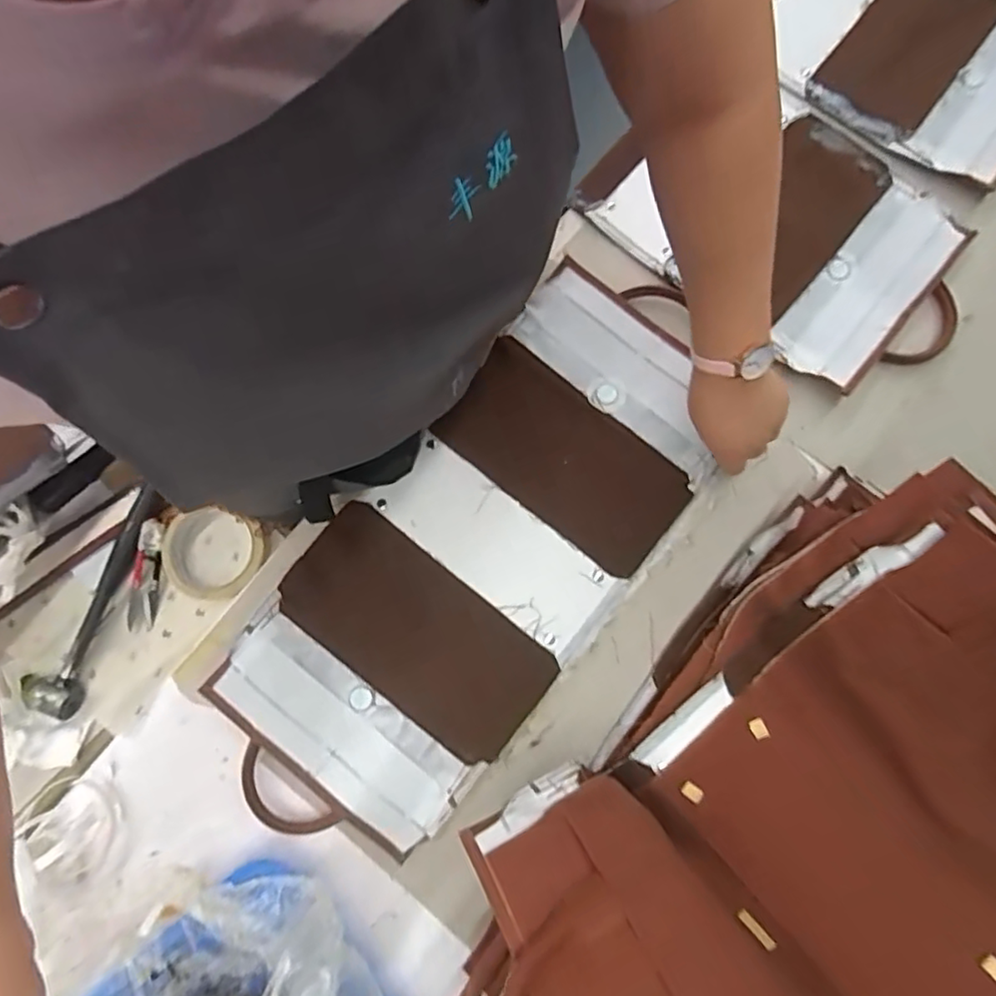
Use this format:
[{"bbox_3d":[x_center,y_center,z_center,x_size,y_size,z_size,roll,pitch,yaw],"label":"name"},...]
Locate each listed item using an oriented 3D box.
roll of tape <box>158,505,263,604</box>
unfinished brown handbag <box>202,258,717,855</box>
[{"bbox_3d":[-0.273,0.053,0.589,0.096,0.020,0.086,15,80,4],"label":"roll of tape"},{"bbox_3d":[-0.010,0.041,0.573,0.235,0.026,0.534,38,83,6],"label":"unfinished brown handbag"}]

